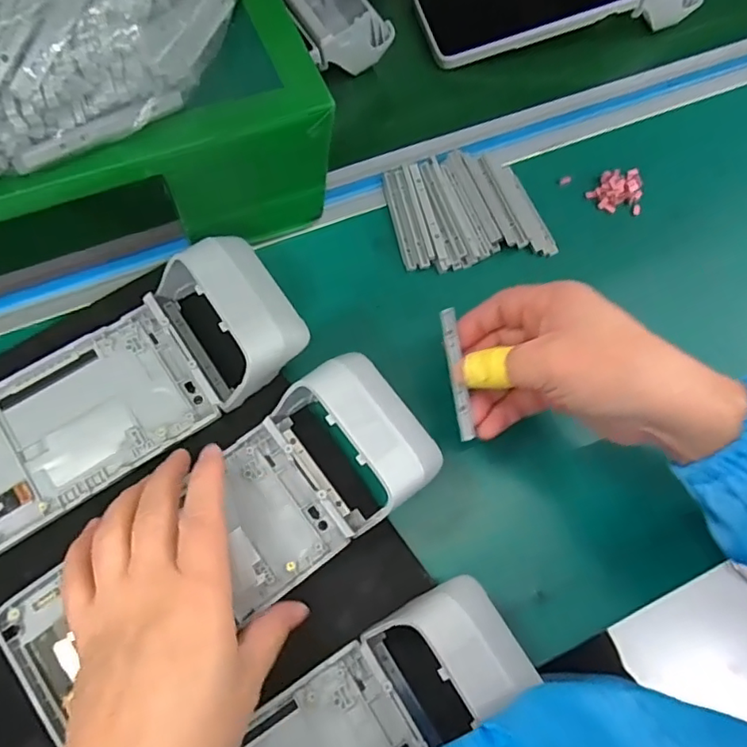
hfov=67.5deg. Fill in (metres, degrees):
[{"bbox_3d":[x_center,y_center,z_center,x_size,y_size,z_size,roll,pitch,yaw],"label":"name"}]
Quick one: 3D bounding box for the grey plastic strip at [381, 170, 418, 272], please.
[{"bbox_3d":[0.018,-0.104,0.380,0.008,0.007,0.074,-12,73,-6],"label":"grey plastic strip"}]

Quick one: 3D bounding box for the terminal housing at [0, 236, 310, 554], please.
[{"bbox_3d":[-0.147,0.012,0.292,0.222,0.043,0.085,-30,76,-11],"label":"terminal housing"}]

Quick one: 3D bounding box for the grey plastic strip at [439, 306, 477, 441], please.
[{"bbox_3d":[0.047,0.000,0.309,0.008,0.005,0.074,-8,77,-5],"label":"grey plastic strip"}]

